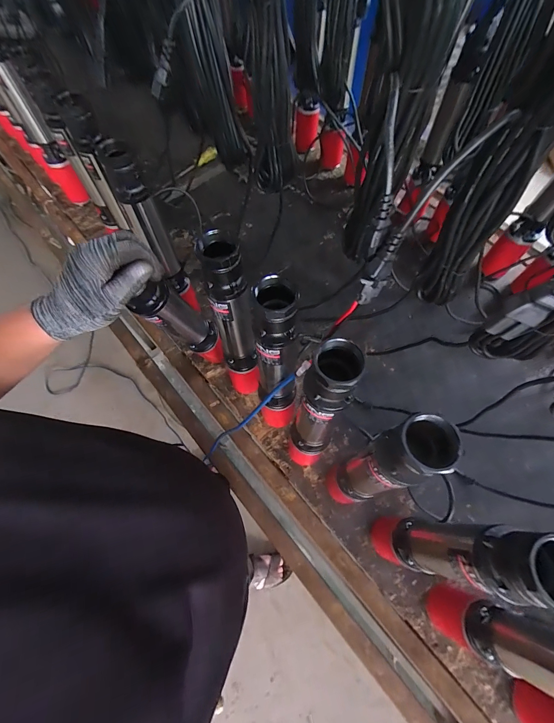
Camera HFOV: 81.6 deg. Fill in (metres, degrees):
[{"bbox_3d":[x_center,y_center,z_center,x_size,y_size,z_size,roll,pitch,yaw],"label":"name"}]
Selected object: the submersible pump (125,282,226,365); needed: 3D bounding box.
[{"bbox_3d":[-0.147,-0.062,0.564,0.058,0.304,0.067,23,82,11],"label":"submersible pump"}]

